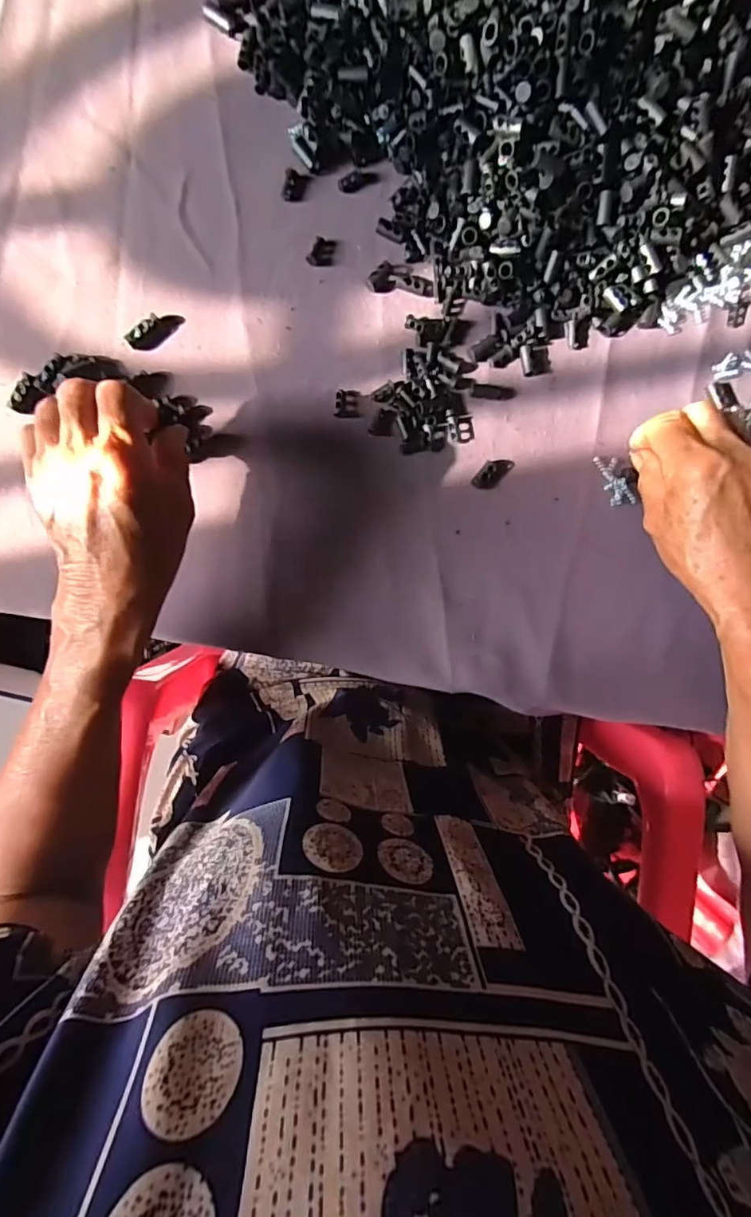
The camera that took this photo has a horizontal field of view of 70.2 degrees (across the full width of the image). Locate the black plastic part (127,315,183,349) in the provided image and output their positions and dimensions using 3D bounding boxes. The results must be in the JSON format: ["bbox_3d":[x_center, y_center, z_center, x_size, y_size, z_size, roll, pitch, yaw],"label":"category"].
[{"bbox_3d":[-0.136,-0.172,0.329,0.035,0.008,0.013,-40,94,-3],"label":"black plastic part"}]

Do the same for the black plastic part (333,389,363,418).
[{"bbox_3d":[-0.017,-0.131,0.340,0.016,0.004,0.017,-3,92,-5],"label":"black plastic part"}]

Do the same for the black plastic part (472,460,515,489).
[{"bbox_3d":[0.077,-0.089,0.349,0.029,0.005,0.015,-44,95,-3],"label":"black plastic part"}]

